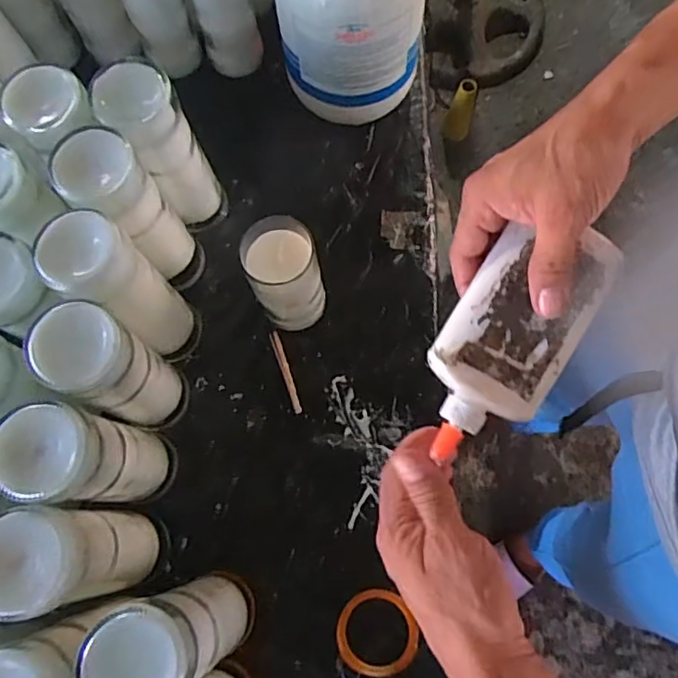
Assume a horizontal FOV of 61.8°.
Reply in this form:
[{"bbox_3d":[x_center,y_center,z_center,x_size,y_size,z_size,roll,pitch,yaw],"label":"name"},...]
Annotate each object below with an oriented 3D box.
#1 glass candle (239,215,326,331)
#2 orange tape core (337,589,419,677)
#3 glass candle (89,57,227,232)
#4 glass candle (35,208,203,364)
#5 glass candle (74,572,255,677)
[{"bbox_3d":[-0.052,-0.060,0.555,0.065,0.122,0.072,-13,73,-2],"label":"glass candle"},{"bbox_3d":[0.033,0.269,0.516,0.071,0.006,0.071,-1,73,2],"label":"orange tape core"},{"bbox_3d":[-0.166,-0.177,0.559,0.067,0.198,0.064,-25,74,-6],"label":"glass candle"},{"bbox_3d":[-0.189,-0.037,0.518,0.066,0.200,0.067,-1,73,2],"label":"glass candle"},{"bbox_3d":[-0.120,0.228,0.438,0.069,0.205,0.065,-1,73,2],"label":"glass candle"}]

